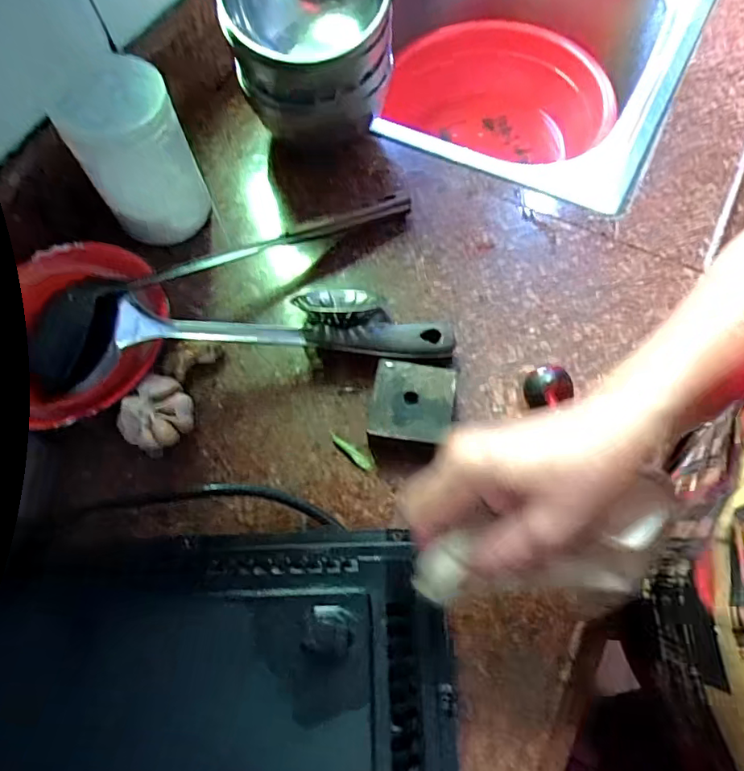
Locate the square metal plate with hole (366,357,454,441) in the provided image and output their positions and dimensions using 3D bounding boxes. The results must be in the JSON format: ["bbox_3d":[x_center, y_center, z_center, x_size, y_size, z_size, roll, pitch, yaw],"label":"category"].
[{"bbox_3d":[0.029,0.016,0.398,0.057,0.031,0.058,9,66,5],"label":"square metal plate with hole"}]

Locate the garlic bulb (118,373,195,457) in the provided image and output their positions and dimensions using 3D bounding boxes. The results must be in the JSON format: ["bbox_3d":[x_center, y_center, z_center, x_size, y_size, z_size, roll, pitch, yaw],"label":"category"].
[{"bbox_3d":[-0.153,0.023,0.393,0.041,0.040,0.052,25,69,12],"label":"garlic bulb"}]

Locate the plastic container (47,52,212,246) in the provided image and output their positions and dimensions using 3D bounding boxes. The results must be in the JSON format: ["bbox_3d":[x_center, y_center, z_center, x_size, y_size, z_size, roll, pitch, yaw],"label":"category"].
[{"bbox_3d":[-0.185,-0.179,0.434,0.079,0.135,0.065,-24,68,-9],"label":"plastic container"}]

